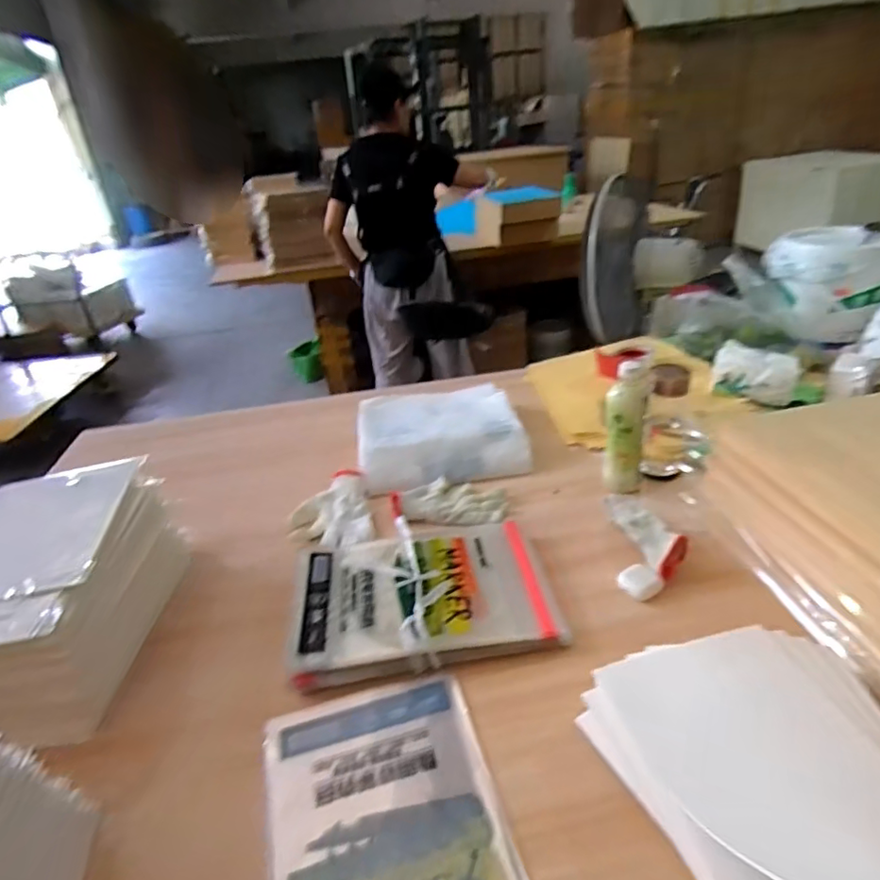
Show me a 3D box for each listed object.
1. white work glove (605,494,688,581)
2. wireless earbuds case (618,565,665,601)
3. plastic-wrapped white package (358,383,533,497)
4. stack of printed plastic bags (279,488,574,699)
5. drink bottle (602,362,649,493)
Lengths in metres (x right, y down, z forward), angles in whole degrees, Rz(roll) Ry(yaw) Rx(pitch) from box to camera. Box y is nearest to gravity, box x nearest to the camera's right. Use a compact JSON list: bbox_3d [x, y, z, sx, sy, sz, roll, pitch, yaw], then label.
[{"bbox_3d":[0.292,0.122,0.833,0.055,0.031,0.195,-10,30,-7],"label":"white work glove"},{"bbox_3d":[0.263,0.184,0.755,0.043,0.024,0.043,-22,33,-25],"label":"wireless earbuds case"},{"bbox_3d":[-0.004,-0.020,1.130,0.309,0.067,0.316,-8,30,-3],"label":"plastic-wrapped white package"},{"bbox_3d":[-0.027,0.190,0.783,0.333,0.037,0.273,-8,30,-3],"label":"stack of printed plastic bags"},{"bbox_3d":[0.295,-0.019,0.920,0.061,0.203,0.059,5,32,18],"label":"drink bottle"}]

